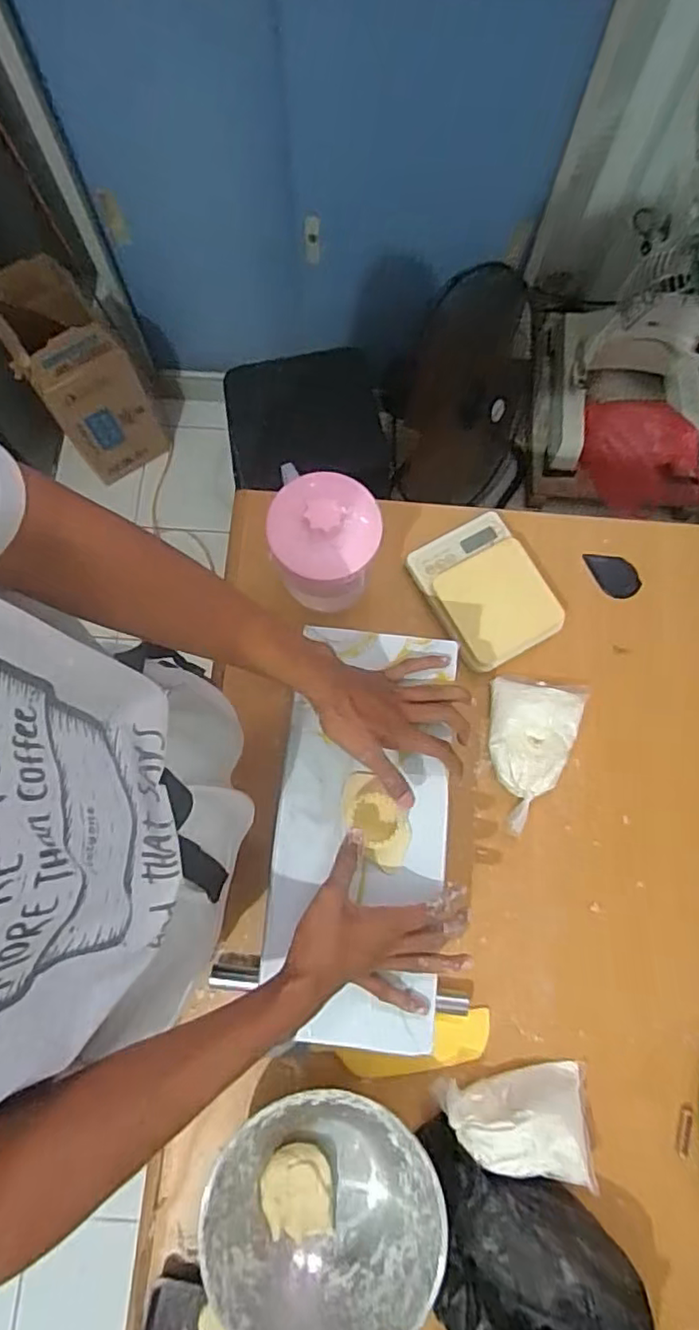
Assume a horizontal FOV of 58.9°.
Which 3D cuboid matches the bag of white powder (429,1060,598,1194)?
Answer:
[{"bbox_3d":[0.165,0.459,0.620,0.153,0.057,0.091,3,76,0],"label":"bag of white powder"}]

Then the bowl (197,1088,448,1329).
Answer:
[{"bbox_3d":[-0.024,0.524,0.578,0.213,0.069,0.195,0,76,-1],"label":"bowl"}]

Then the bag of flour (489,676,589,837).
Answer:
[{"bbox_3d":[0.216,0.106,0.727,0.111,0.035,0.177,7,76,1],"label":"bag of flour"}]

